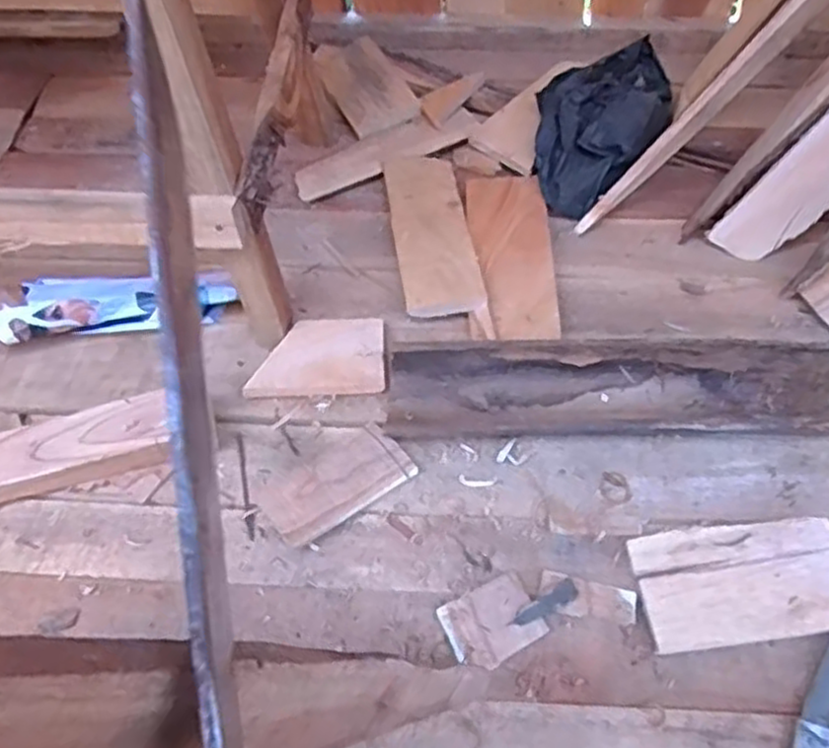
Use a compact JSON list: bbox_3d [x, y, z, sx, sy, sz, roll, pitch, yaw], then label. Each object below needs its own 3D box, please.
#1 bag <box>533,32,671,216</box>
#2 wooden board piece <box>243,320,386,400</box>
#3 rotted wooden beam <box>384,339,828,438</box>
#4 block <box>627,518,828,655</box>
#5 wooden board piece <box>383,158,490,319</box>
[{"bbox_3d":[0.226,-0.296,0.943,0.156,0.094,0.248,12,54,10],"label":"bag"},{"bbox_3d":[-0.099,-0.015,0.786,0.134,0.020,0.091,-4,53,-1],"label":"wooden board piece"},{"bbox_3d":[0.189,0.020,0.727,0.419,0.060,0.085,0,53,2],"label":"rotted wooden beam"},{"bbox_3d":[0.274,0.173,0.637,0.174,0.016,0.095,-6,53,-3],"label":"block"},{"bbox_3d":[0.019,-0.164,0.886,0.081,0.029,0.252,-7,53,-3],"label":"wooden board piece"}]

